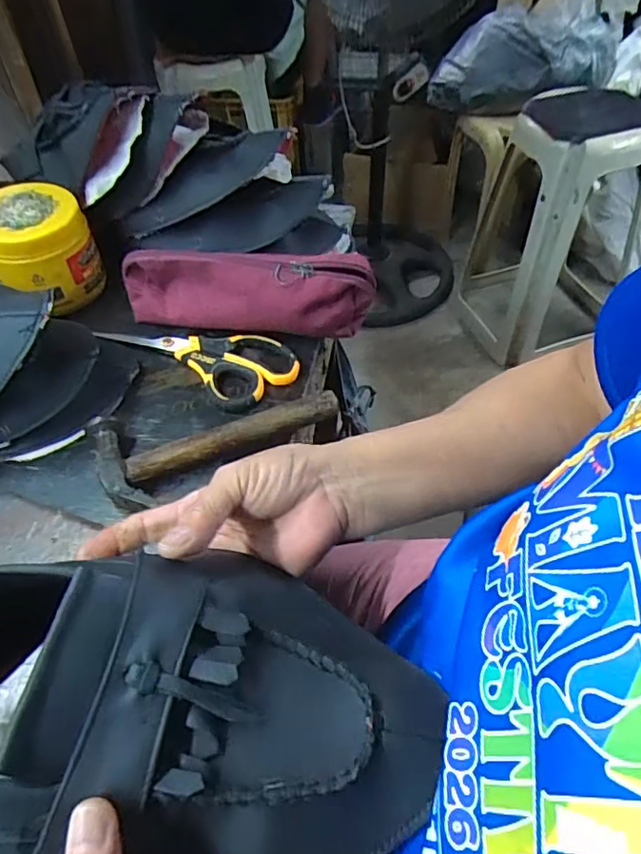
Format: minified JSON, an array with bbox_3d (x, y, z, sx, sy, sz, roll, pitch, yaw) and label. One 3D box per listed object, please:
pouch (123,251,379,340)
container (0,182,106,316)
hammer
[{"bbox_3d":[-0.069,-0.125,0.518,0.227,0.065,0.054,5,52,7],"label":"pouch"},{"bbox_3d":[-0.264,-0.169,0.539,0.094,0.079,0.092,-25,55,-17],"label":"container"},{"bbox_3d":[-0.083,0.000,0.447,0.181,0.020,0.078,-25,54,-16],"label":"hammer"}]

